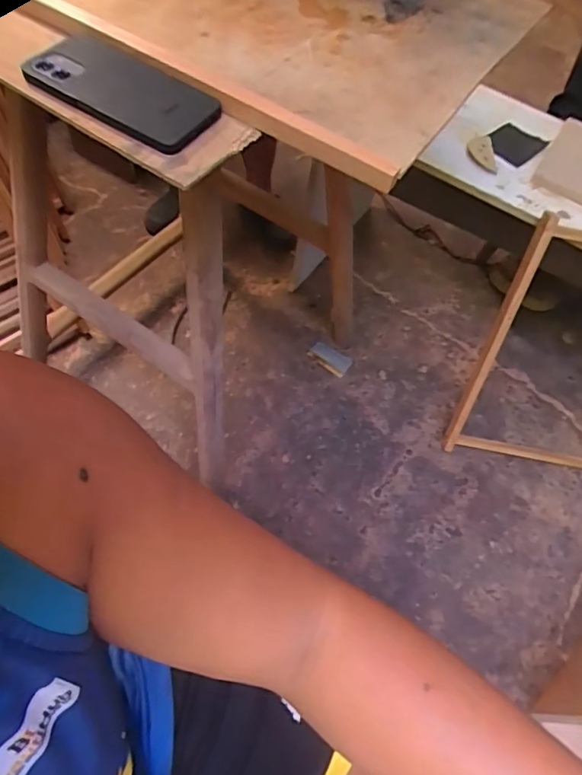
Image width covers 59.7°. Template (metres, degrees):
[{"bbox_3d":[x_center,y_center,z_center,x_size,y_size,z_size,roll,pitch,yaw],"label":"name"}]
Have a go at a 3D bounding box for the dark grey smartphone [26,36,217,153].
[{"bbox_3d":[-0.149,-0.267,0.454,0.172,0.015,0.082,29,59,10],"label":"dark grey smartphone"}]

